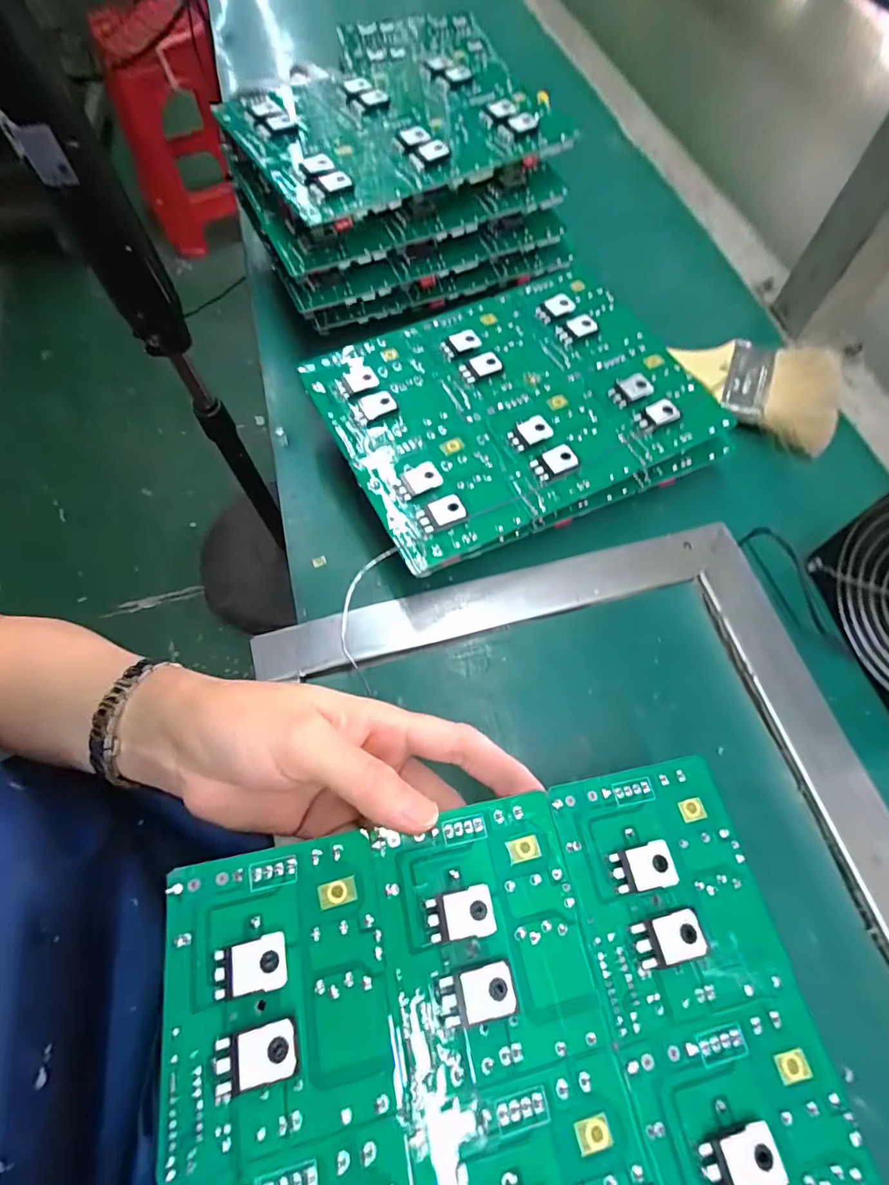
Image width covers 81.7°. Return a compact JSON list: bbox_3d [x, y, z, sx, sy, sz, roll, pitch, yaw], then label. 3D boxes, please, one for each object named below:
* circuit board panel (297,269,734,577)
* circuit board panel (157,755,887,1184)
[{"bbox_3d":[0.041,-0.120,0.315,0.215,0.009,0.162,-26,68,-11],"label":"circuit board panel"},{"bbox_3d":[0.022,0.157,0.166,0.213,0.006,0.161,-8,63,-10],"label":"circuit board panel"}]

